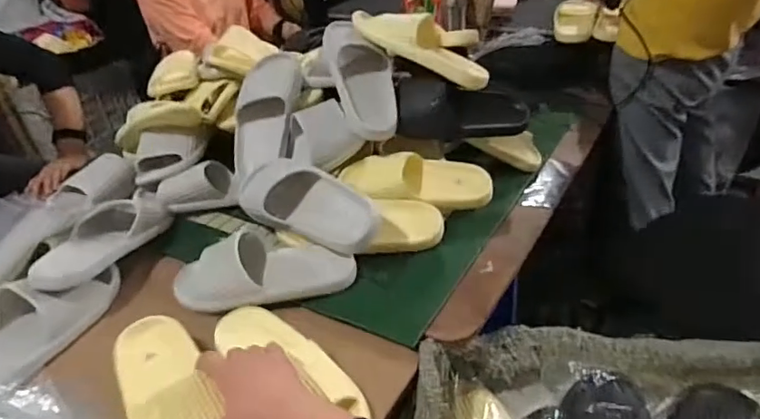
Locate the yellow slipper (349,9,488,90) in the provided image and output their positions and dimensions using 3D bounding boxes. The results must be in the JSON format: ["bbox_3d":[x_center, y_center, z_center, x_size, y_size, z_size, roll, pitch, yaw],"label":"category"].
[{"bbox_3d":[0.071,-0.289,0.898,0.261,0.069,0.086,31,44,9],"label":"yellow slipper"}]

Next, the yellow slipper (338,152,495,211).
[{"bbox_3d":[0.059,-0.052,0.867,0.245,0.067,0.110,6,34,-6],"label":"yellow slipper"}]

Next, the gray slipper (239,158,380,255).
[{"bbox_3d":[-0.114,-0.012,0.834,0.281,0.078,0.111,21,85,35],"label":"gray slipper"}]

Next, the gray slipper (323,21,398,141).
[{"bbox_3d":[-0.033,-0.228,0.926,0.114,0.078,0.252,-11,72,-3],"label":"gray slipper"}]

